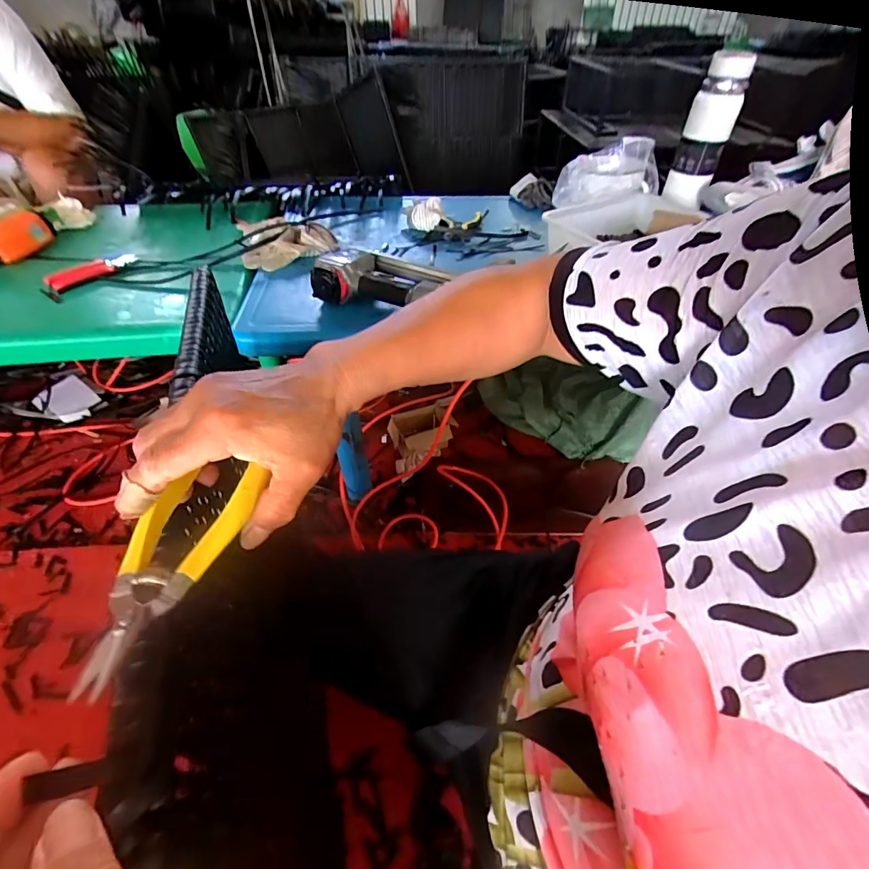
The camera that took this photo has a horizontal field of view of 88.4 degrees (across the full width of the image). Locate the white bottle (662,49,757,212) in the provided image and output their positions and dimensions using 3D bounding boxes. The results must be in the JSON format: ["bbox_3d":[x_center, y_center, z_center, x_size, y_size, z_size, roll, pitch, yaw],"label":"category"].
[{"bbox_3d":[0.518,-0.571,0.853,0.079,0.240,0.072,22,49,19],"label":"white bottle"}]

